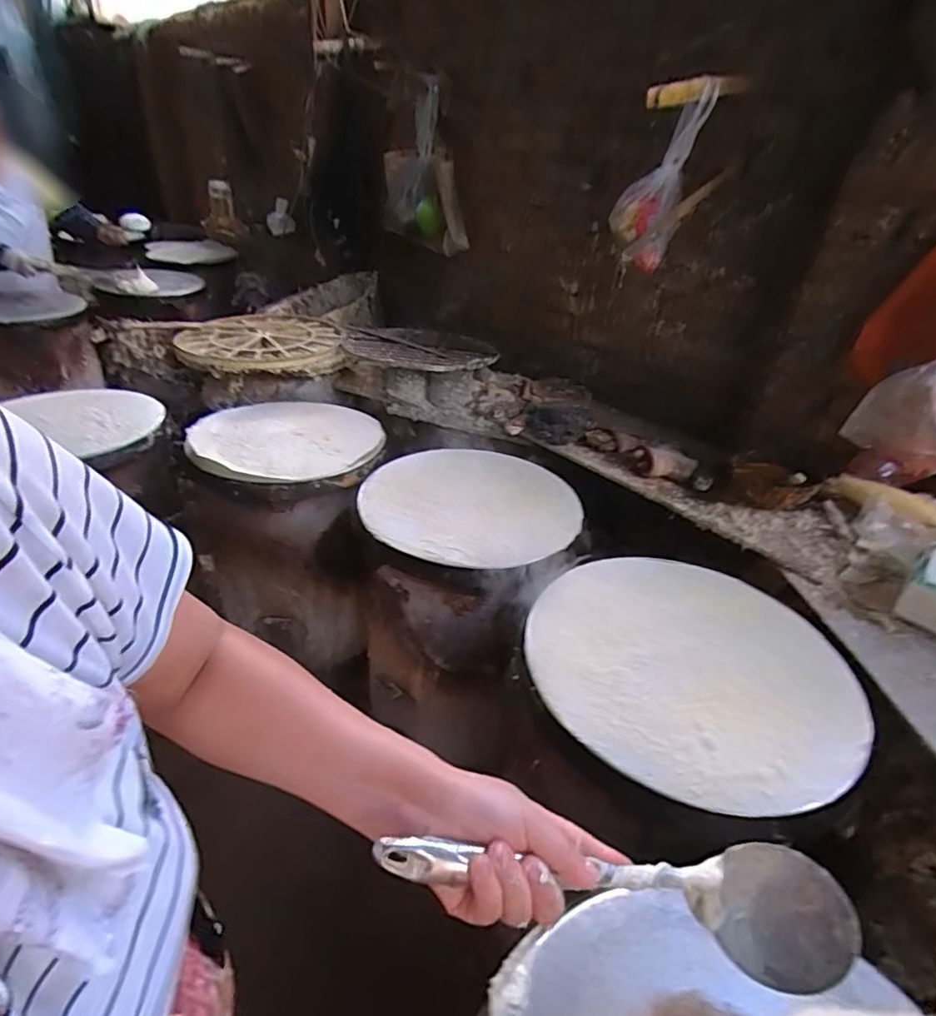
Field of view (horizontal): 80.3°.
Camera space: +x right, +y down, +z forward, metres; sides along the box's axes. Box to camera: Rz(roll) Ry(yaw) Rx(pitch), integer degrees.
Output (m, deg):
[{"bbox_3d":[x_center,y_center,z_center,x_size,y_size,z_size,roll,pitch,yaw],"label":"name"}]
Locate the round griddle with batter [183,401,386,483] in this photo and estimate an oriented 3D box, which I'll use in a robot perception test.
[{"bbox_3d":[-0.359,-0.151,1.121,0.361,0.016,0.372,-6,35,-17],"label":"round griddle with batter"}]

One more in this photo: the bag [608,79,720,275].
[{"bbox_3d":[0.365,-0.632,1.085,0.134,0.305,0.141,12,34,11],"label":"bag"}]

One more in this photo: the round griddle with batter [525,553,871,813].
[{"bbox_3d":[0.266,0.177,0.661,0.353,0.016,0.374,4,33,-2],"label":"round griddle with batter"}]

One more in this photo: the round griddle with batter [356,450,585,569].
[{"bbox_3d":[0.002,-0.016,0.964,0.372,0.020,0.371,4,33,-2],"label":"round griddle with batter"}]

